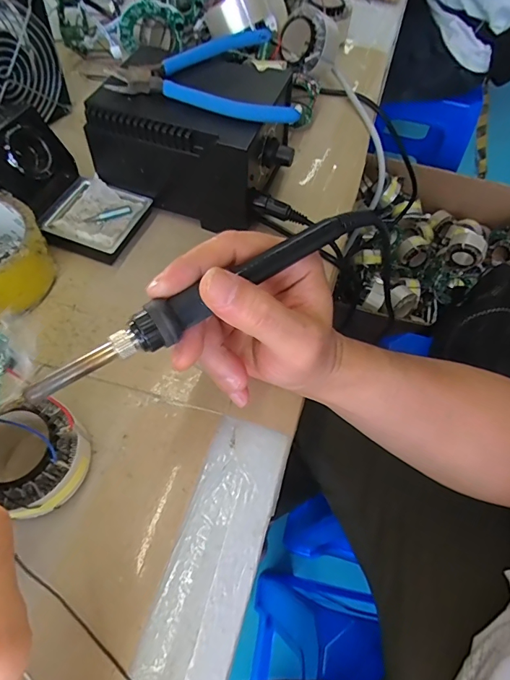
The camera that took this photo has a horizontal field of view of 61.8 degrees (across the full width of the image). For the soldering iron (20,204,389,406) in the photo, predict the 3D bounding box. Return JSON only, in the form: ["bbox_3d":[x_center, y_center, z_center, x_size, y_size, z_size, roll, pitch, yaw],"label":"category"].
[{"bbox_3d":[-0.014,-0.023,0.204,0.192,0.015,0.019,-31,67,-15],"label":"soldering iron"}]

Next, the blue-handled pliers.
[{"bbox_3d":[-0.035,-0.225,0.348,0.166,0.022,0.126,17,61,5],"label":"blue-handled pliers"}]

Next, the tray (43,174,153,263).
[{"bbox_3d":[-0.131,-0.100,0.357,0.069,0.019,0.072,18,61,6],"label":"tray"}]

